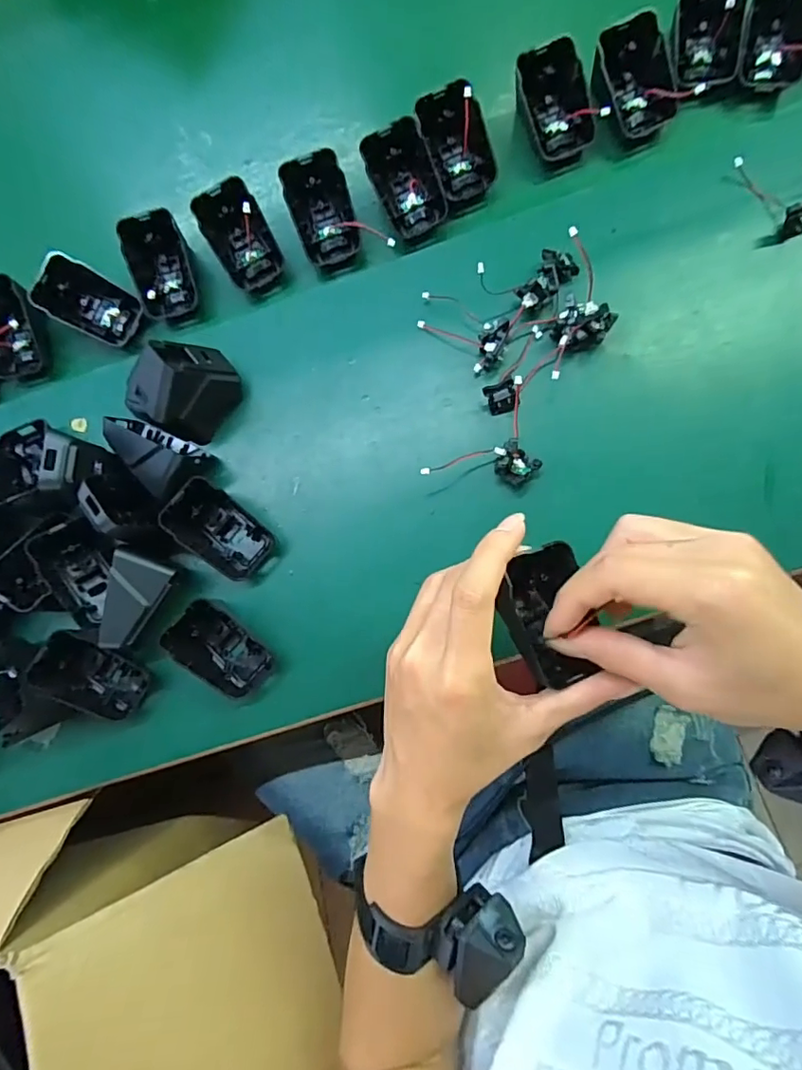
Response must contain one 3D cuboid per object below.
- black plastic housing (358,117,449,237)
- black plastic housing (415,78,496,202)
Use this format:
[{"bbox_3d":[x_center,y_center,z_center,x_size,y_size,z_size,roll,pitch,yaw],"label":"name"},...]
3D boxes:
[{"bbox_3d":[0.004,-0.256,0.385,0.045,0.014,0.073,-17,113,2],"label":"black plastic housing"},{"bbox_3d":[0.041,-0.279,0.382,0.044,0.025,0.070,-22,117,3],"label":"black plastic housing"}]

